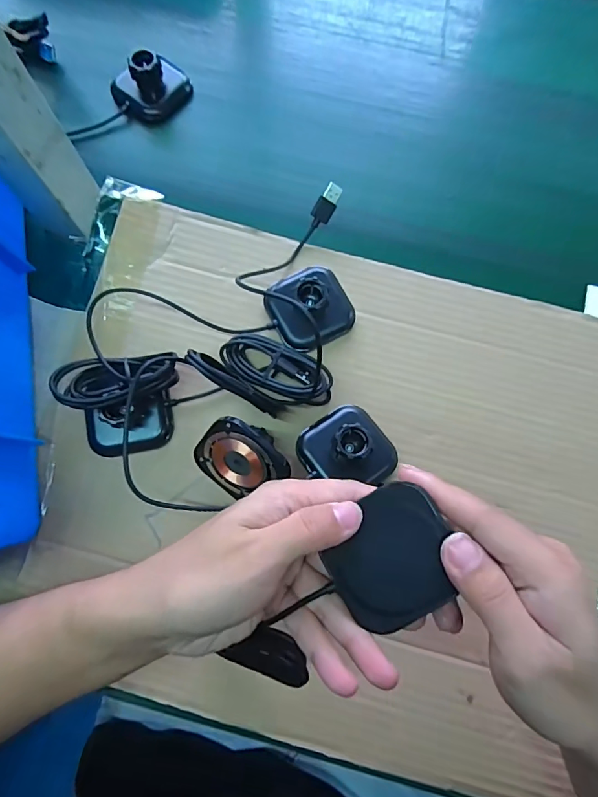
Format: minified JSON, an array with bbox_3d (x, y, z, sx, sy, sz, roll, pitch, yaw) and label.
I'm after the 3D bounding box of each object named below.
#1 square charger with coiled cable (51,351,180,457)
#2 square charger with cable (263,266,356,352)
[{"bbox_3d":[-0.119,0.003,0.309,0.071,0.048,0.063,-8,78,-3],"label":"square charger with coiled cable"},{"bbox_3d":[0.008,-0.071,0.333,0.060,0.027,0.059,-30,80,-7],"label":"square charger with cable"}]

